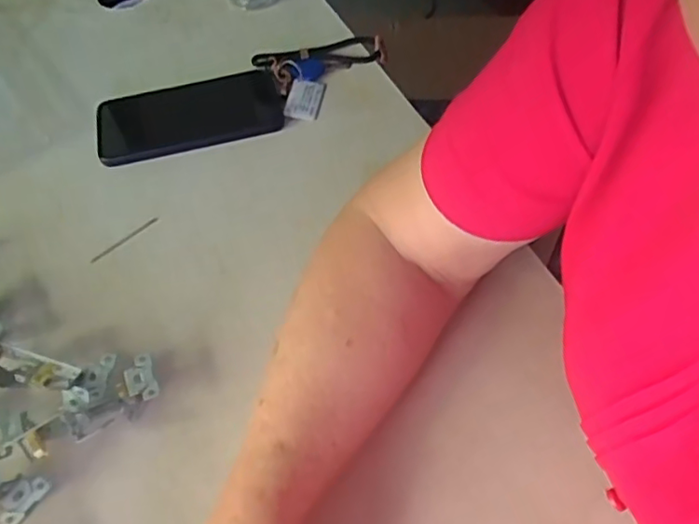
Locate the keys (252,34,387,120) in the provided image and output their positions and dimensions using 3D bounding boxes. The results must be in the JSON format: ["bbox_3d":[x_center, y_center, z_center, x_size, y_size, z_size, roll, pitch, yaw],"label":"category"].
[{"bbox_3d":[-0.021,-0.188,0.574,0.117,0.019,0.084,-26,60,-11],"label":"keys"}]

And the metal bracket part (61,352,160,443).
[{"bbox_3d":[-0.159,0.085,0.393,0.063,0.033,0.044,-30,61,-13],"label":"metal bracket part"}]

